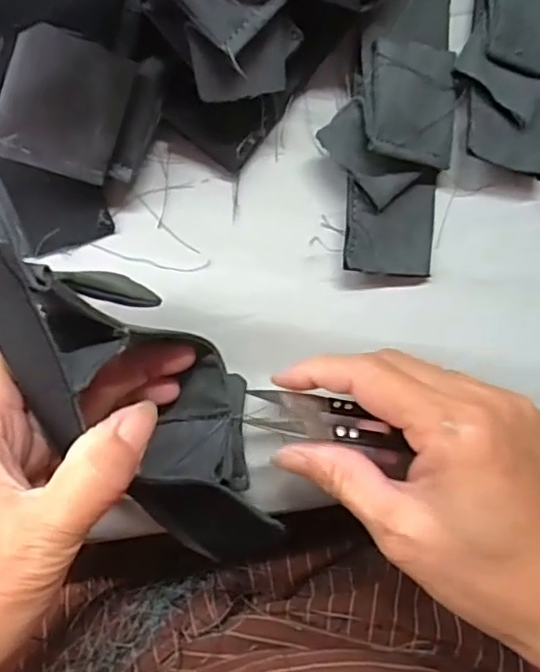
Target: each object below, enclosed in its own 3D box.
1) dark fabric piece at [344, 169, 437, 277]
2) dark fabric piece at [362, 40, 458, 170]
[{"bbox_3d":[0.056,-0.052,0.278,0.044,0.014,0.048,2,86,-4],"label":"dark fabric piece"},{"bbox_3d":[0.062,-0.103,0.271,0.047,0.010,0.051,-1,93,-28],"label":"dark fabric piece"}]

